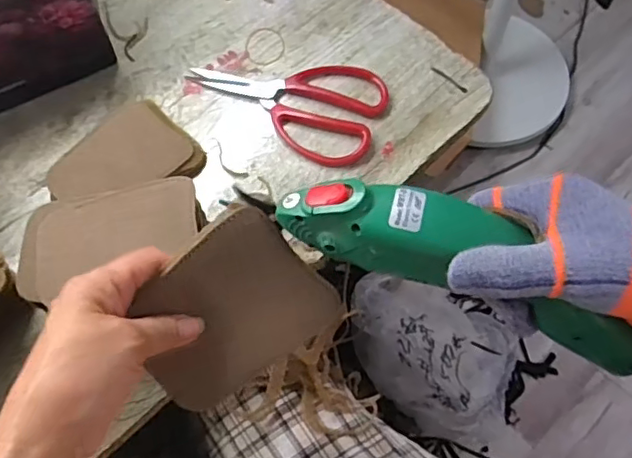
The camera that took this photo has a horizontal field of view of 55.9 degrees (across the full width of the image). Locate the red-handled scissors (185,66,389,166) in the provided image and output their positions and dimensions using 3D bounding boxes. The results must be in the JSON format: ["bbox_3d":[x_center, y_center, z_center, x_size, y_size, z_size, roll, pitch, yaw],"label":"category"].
[{"bbox_3d":[-0.022,-0.132,0.558,0.186,0.010,0.099,32,69,17],"label":"red-handled scissors"}]

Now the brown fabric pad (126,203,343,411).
[{"bbox_3d":[-0.050,0.049,0.336,0.106,0.006,0.087,-41,108,3],"label":"brown fabric pad"}]

